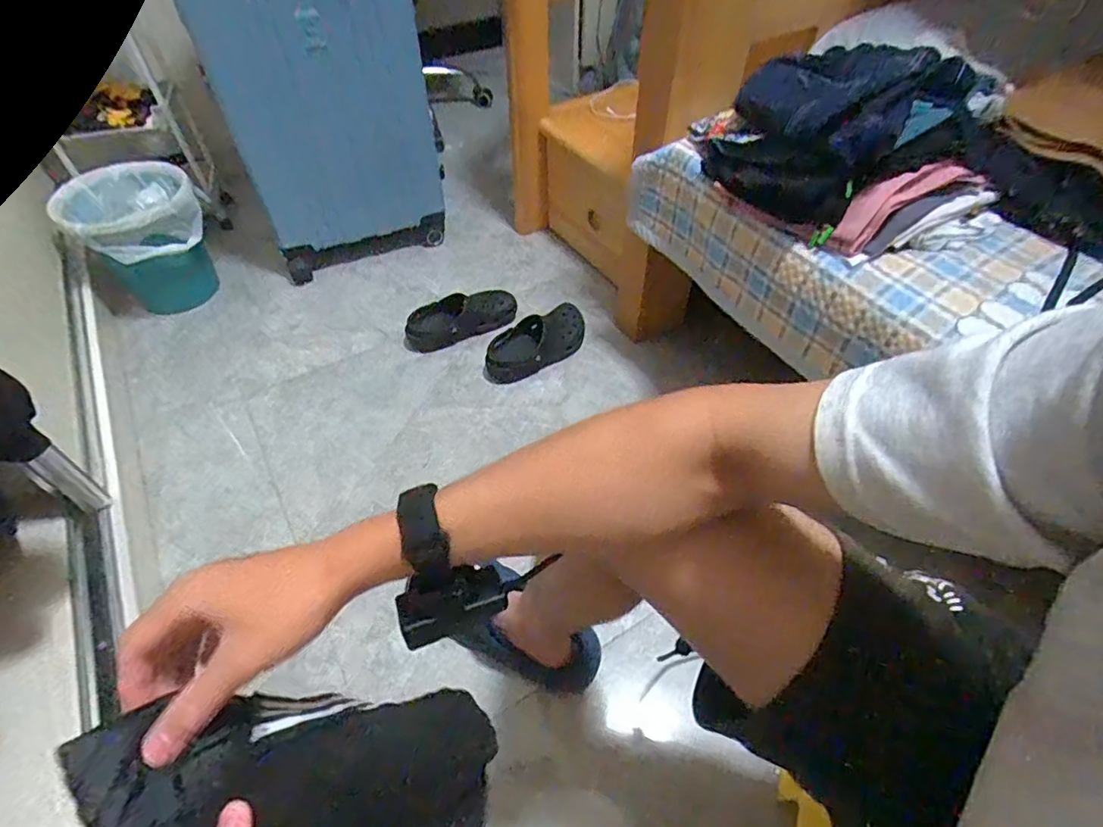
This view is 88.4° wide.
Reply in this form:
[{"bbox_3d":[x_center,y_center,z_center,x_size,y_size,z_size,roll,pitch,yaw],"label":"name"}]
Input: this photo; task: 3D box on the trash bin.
[{"bbox_3d":[-0.914,-0.386,1.304,0.274,0.255,0.253,-27,54,-19],"label":"trash bin"}]

